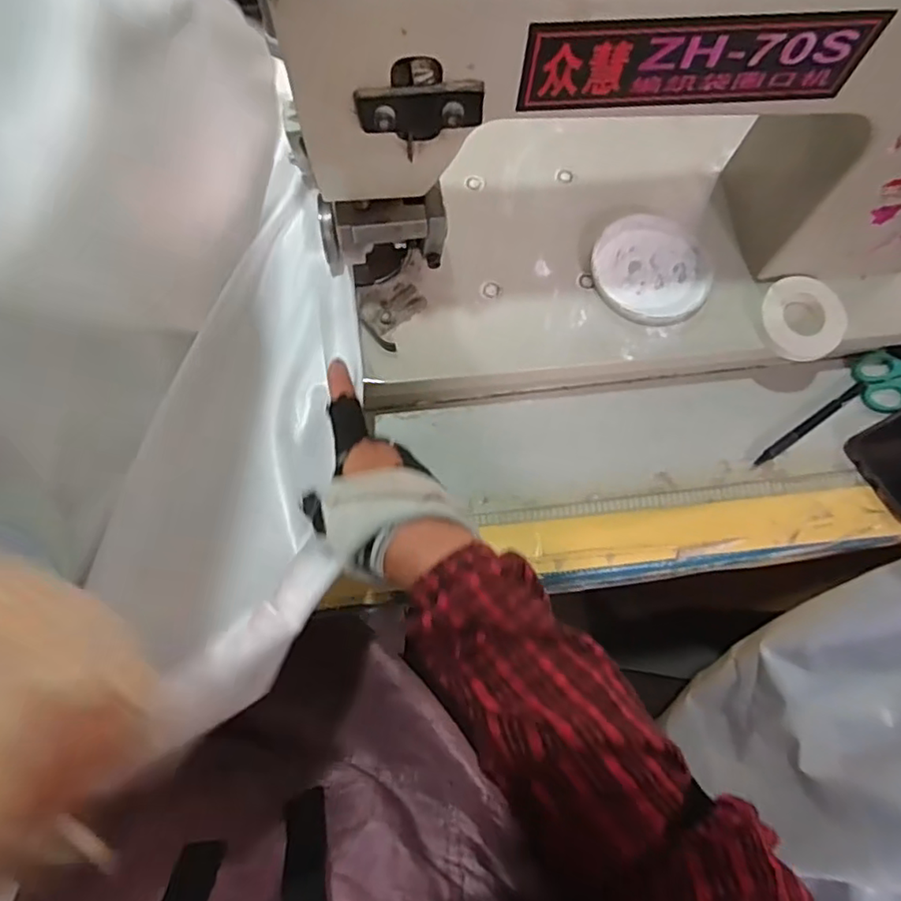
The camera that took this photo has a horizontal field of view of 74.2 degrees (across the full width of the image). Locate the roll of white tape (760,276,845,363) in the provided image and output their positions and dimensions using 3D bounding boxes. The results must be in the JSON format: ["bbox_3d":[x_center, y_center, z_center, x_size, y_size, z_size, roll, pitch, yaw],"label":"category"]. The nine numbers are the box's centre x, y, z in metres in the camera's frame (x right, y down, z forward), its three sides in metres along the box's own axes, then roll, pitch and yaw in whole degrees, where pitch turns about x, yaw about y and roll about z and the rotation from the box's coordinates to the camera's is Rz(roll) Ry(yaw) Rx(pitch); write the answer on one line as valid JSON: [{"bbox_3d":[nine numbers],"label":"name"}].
[{"bbox_3d":[0.265,-0.101,0.448,0.060,0.009,0.064,0,72,0],"label":"roll of white tape"}]

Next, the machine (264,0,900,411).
[{"bbox_3d":[0.167,-0.206,0.362,0.498,0.268,0.205,-8,72,-3],"label":"machine"}]

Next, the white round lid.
[{"bbox_3d":[0.155,-0.141,0.464,0.090,0.009,0.094,0,72,0],"label":"white round lid"}]

